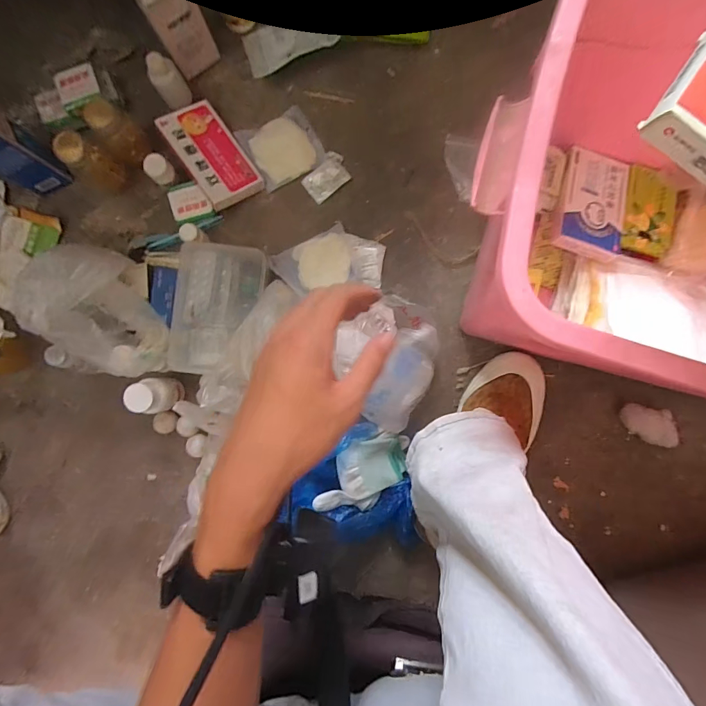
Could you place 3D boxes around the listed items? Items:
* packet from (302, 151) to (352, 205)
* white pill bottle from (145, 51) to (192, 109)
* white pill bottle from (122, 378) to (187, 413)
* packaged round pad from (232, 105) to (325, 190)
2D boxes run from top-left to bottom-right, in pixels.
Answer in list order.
[{"bbox_3d":[-0.038,-0.254,0.554,0.067,0.006,0.047,-42,88,0],"label":"packet"},{"bbox_3d":[-0.252,-0.371,0.531,0.039,0.071,0.037,0,89,1],"label":"white pill bottle"},{"bbox_3d":[-0.262,0.056,0.509,0.044,0.069,0.044,-7,89,1],"label":"white pill bottle"},{"bbox_3d":[-0.101,-0.296,0.552,0.100,0.019,0.095,-29,88,0],"label":"packaged round pad"}]

